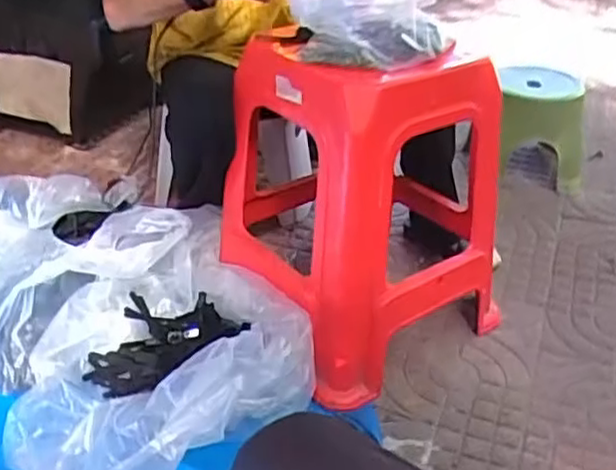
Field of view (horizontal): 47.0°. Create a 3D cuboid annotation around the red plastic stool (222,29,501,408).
[{"bbox_3d":[0.081,-0.060,1.193,0.364,0.495,0.368,-20,35,-28],"label":"red plastic stool"}]

